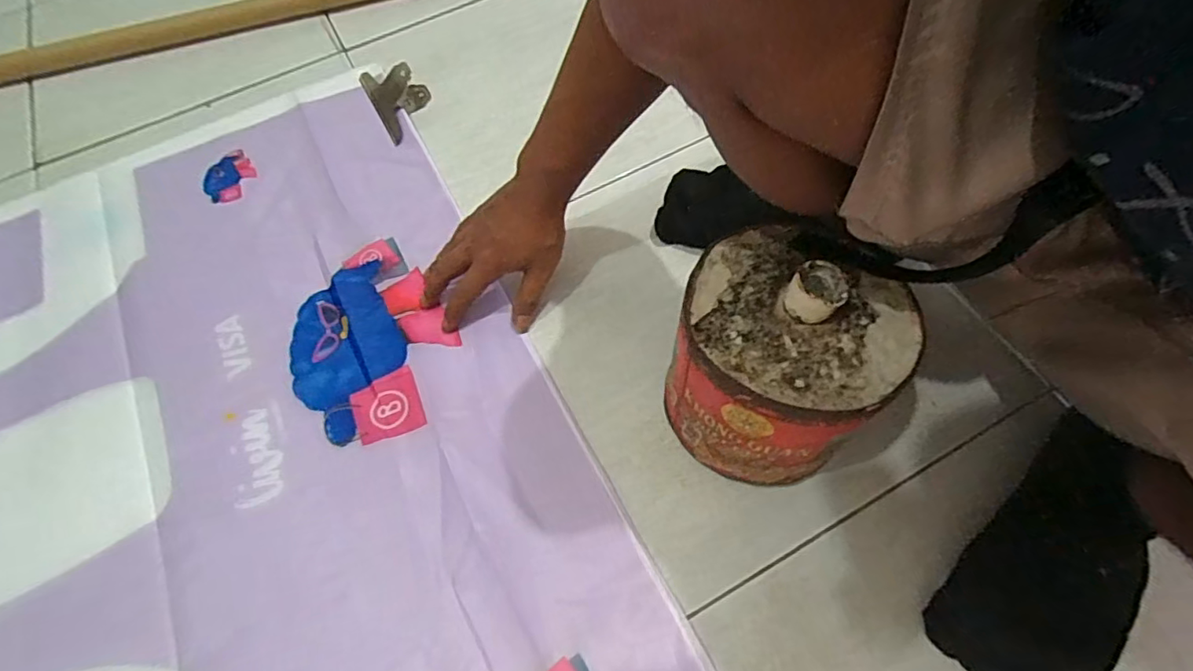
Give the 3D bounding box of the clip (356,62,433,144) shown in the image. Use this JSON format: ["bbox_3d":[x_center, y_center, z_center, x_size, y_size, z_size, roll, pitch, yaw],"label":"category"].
[{"bbox_3d":[-0.242,-0.300,0.675,0.069,0.040,0.130,-27,64,-11],"label":"clip"}]

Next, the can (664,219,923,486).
[{"bbox_3d":[0.127,0.019,0.407,0.137,0.180,0.134,-1,62,2],"label":"can"}]

